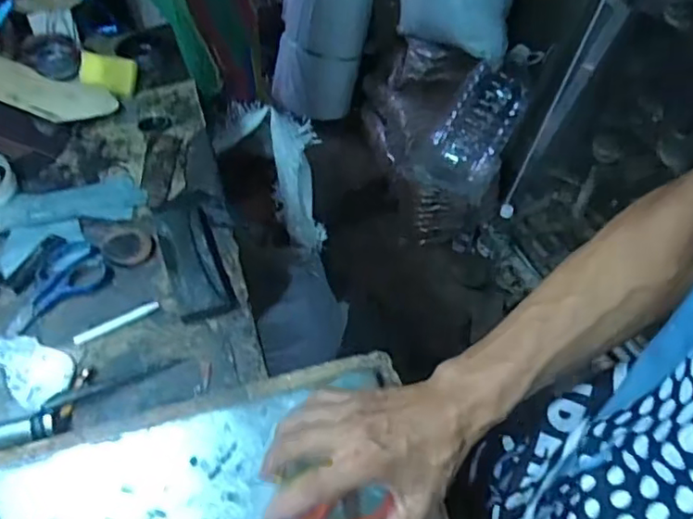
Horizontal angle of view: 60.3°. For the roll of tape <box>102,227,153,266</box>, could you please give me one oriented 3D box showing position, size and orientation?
[{"bbox_3d":[-0.244,-0.016,0.663,0.055,0.007,0.053,-1,50,2],"label":"roll of tape"}]

